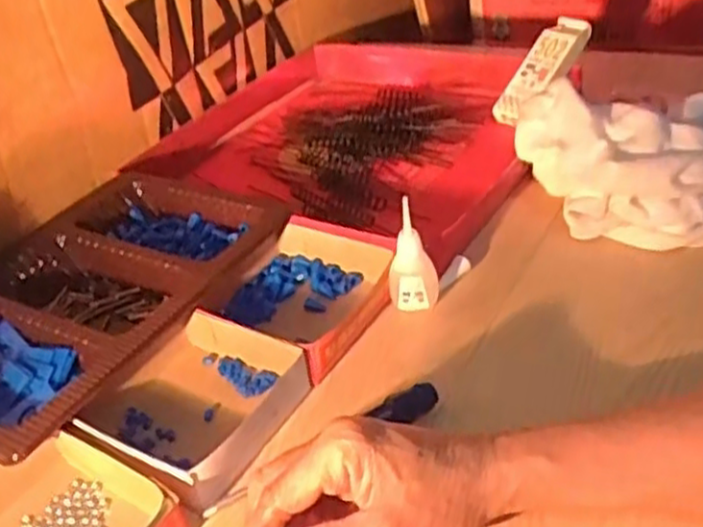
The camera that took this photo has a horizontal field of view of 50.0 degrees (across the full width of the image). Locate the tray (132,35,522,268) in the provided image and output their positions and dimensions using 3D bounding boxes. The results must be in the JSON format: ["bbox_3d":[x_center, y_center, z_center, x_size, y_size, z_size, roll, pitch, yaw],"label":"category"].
[{"bbox_3d":[0.014,-0.148,0.781,0.345,0.054,0.368,16,43,30],"label":"tray"}]

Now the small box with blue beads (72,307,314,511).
[{"bbox_3d":[-0.105,0.087,0.497,0.130,0.033,0.119,15,42,29],"label":"small box with blue beads"}]

